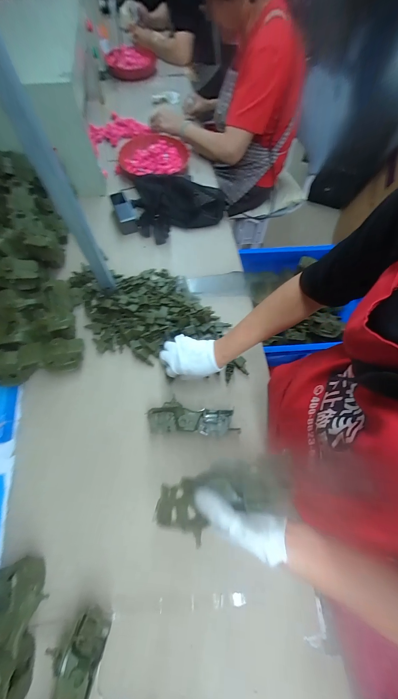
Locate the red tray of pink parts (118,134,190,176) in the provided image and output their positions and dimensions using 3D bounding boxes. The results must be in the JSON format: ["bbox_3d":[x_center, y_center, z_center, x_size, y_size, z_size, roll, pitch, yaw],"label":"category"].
[{"bbox_3d":[-0.160,-0.711,0.920,0.245,0.042,0.208,8,66,2],"label":"red tray of pink parts"}]

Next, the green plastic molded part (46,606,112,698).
[{"bbox_3d":[-0.196,0.504,0.379,0.075,0.038,0.176,13,66,4],"label":"green plastic molded part"}]

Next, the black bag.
[{"bbox_3d":[-0.060,-0.457,0.788,0.285,0.070,0.197,-12,67,-7],"label":"black bag"}]

